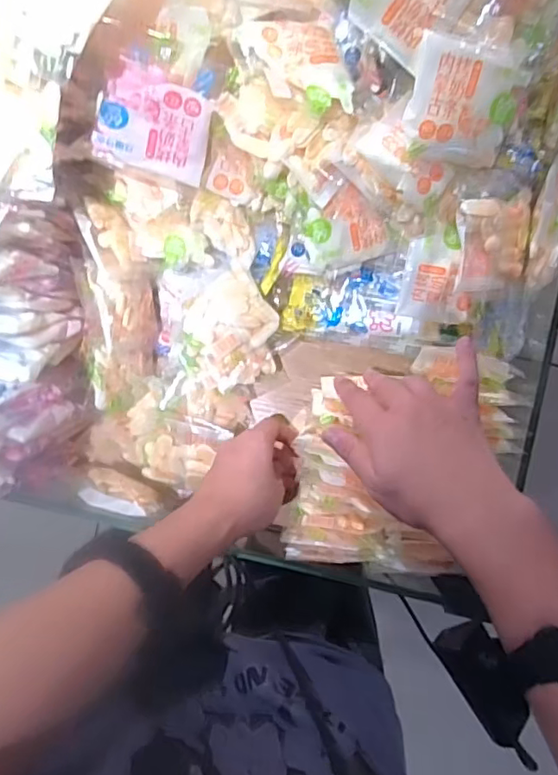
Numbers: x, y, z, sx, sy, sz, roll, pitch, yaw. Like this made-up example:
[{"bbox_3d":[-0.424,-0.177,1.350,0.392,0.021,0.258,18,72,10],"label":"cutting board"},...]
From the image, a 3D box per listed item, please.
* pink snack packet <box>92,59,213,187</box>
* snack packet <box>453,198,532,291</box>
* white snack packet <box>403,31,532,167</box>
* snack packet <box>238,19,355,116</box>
[{"bbox_3d":[-0.094,-0.196,0.431,0.082,0.081,0.011,10,51,-11],"label":"pink snack packet"},{"bbox_3d":[0.181,-0.119,0.484,0.076,0.010,0.074,-6,108,-25],"label":"snack packet"},{"bbox_3d":[0.136,-0.208,0.424,0.082,0.012,0.076,6,120,-12],"label":"white snack packet"},{"bbox_3d":[0.014,-0.239,0.427,0.078,0.019,0.068,-6,89,2],"label":"snack packet"}]

